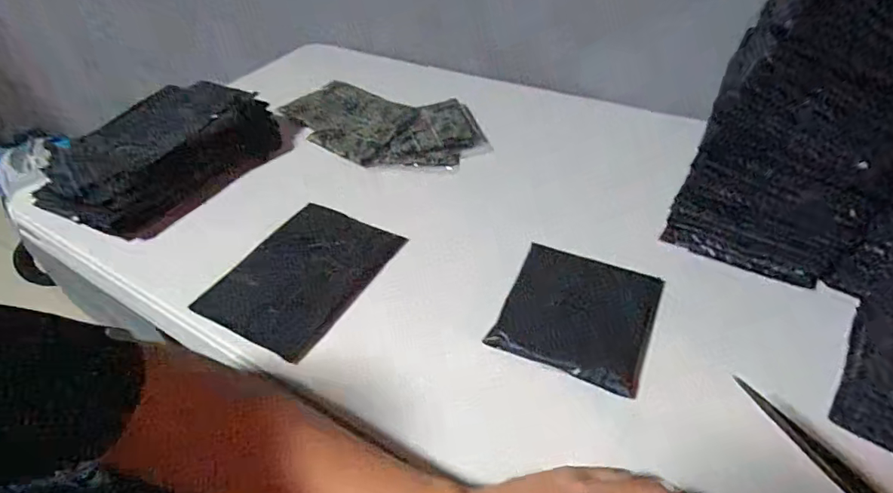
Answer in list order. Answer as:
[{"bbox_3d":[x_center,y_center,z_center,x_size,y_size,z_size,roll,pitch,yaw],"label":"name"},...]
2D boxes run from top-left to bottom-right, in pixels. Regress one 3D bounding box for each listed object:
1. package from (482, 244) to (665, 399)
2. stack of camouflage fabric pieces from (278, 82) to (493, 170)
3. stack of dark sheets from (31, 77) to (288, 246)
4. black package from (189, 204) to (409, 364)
[{"bbox_3d":[0.120,0.060,0.448,0.127,0.014,0.131,17,47,22],"label":"package"},{"bbox_3d":[-0.108,-0.181,0.719,0.327,0.034,0.147,21,49,26],"label":"stack of camouflage fabric pieces"},{"bbox_3d":[-0.382,-0.126,0.663,0.185,0.076,0.275,17,48,23],"label":"stack of dark sheets"},{"bbox_3d":[-0.150,0.027,0.517,0.138,0.016,0.180,18,48,24],"label":"black package"}]

